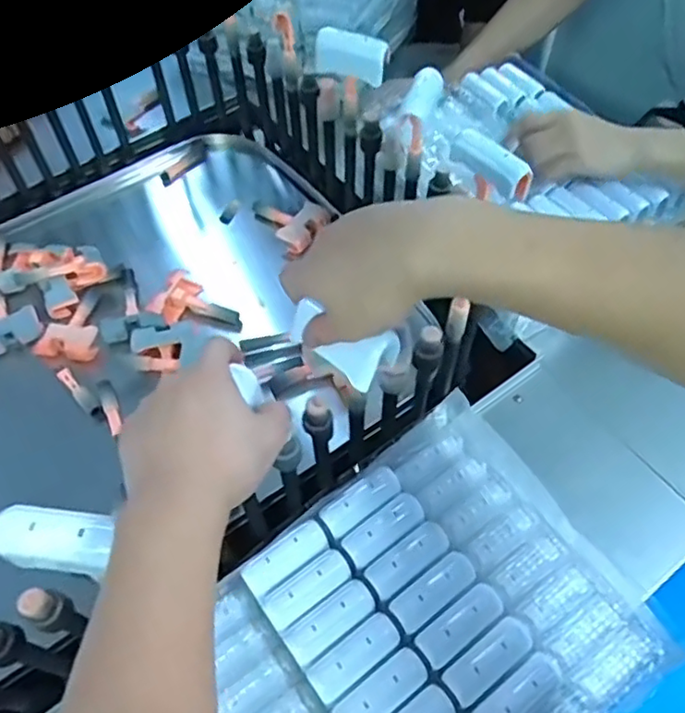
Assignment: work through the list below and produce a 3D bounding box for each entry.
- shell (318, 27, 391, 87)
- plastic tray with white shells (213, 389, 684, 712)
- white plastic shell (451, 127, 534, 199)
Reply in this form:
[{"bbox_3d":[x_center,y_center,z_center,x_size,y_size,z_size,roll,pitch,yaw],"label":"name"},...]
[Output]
[{"bbox_3d":[0.010,-0.319,0.666,0.076,0.038,0.025,20,58,14],"label":"shell"},{"bbox_3d":[0.052,0.230,0.501,0.370,0.034,0.270,-31,61,-20],"label":"plastic tray with white shells"},{"bbox_3d":[0.132,-0.172,0.555,0.021,0.029,0.079,-34,62,-21],"label":"white plastic shell"}]

